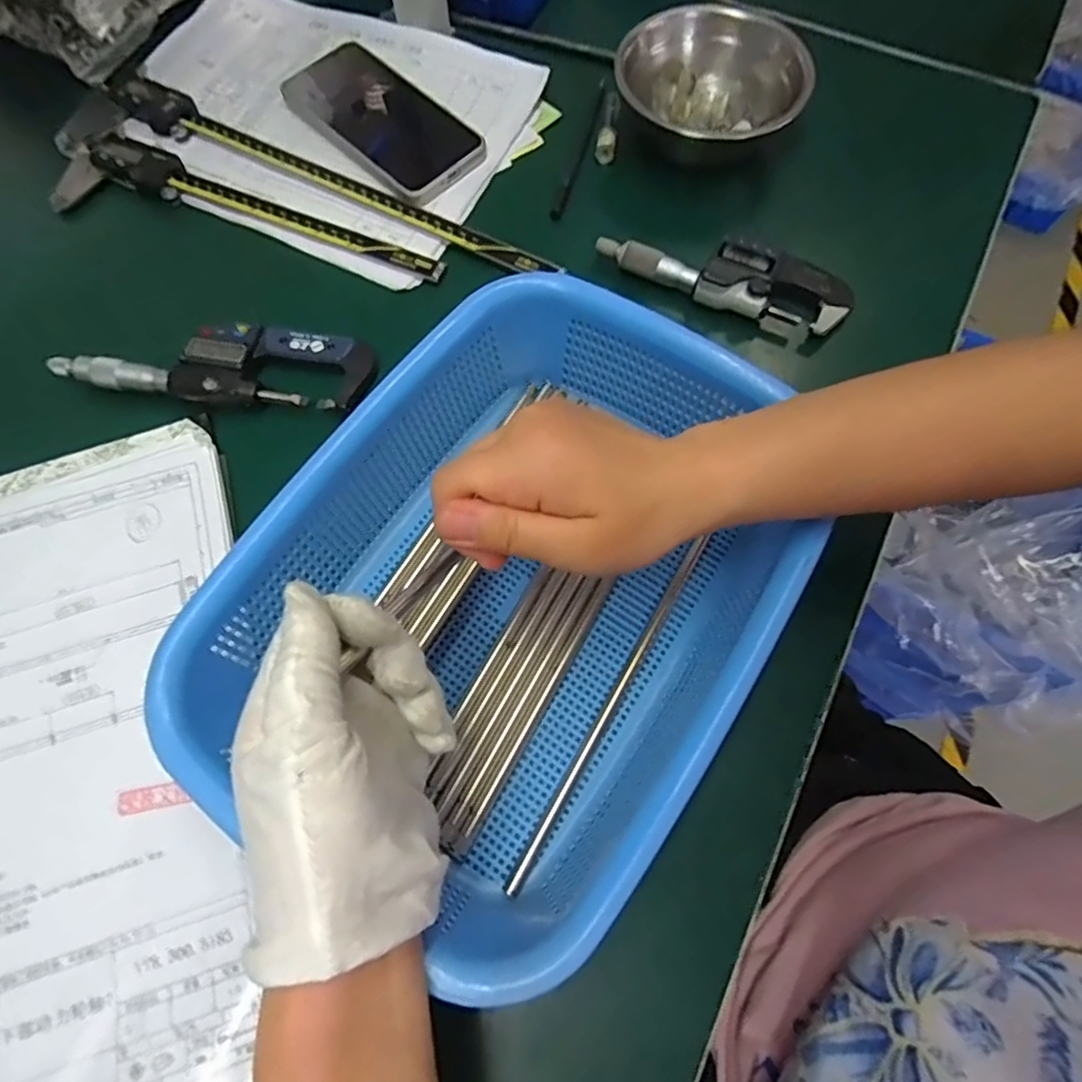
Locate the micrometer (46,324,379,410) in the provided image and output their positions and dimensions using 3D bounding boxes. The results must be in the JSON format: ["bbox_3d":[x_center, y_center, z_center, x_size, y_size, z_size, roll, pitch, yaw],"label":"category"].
[{"bbox_3d":[-0.192,-0.105,0.373,0.179,0.015,0.051,1,69,-2],"label":"micrometer"}]

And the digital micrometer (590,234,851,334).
[{"bbox_3d":[0.119,-0.175,0.406,0.159,0.035,0.054,20,70,6],"label":"digital micrometer"}]

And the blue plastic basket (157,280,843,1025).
[{"bbox_3d":[-0.011,0.017,0.297,0.205,0.074,0.279,31,71,9],"label":"blue plastic basket"}]

